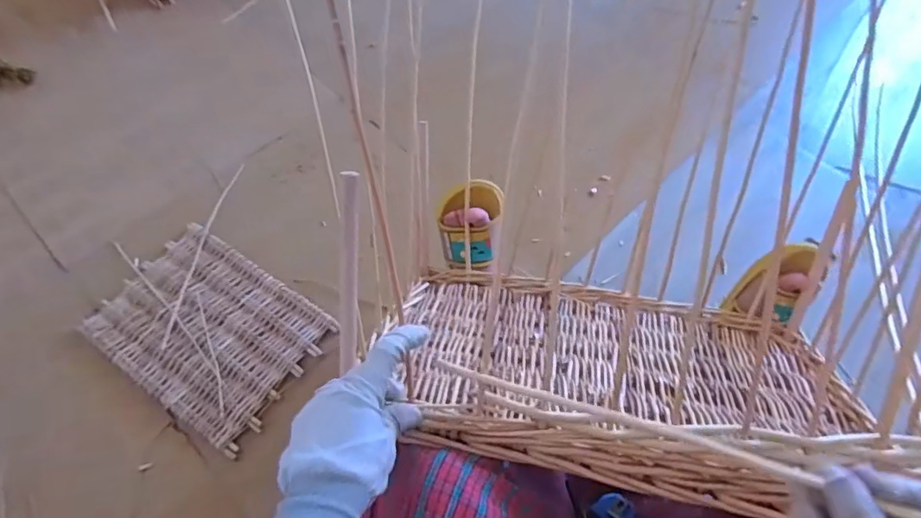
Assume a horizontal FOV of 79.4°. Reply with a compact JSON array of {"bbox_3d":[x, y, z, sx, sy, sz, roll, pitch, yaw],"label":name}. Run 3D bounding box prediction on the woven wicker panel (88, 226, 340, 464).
[{"bbox_3d":[-0.407,0.108,0.893,0.333,0.015,0.248,31,63,15],"label":"woven wicker panel"}]

